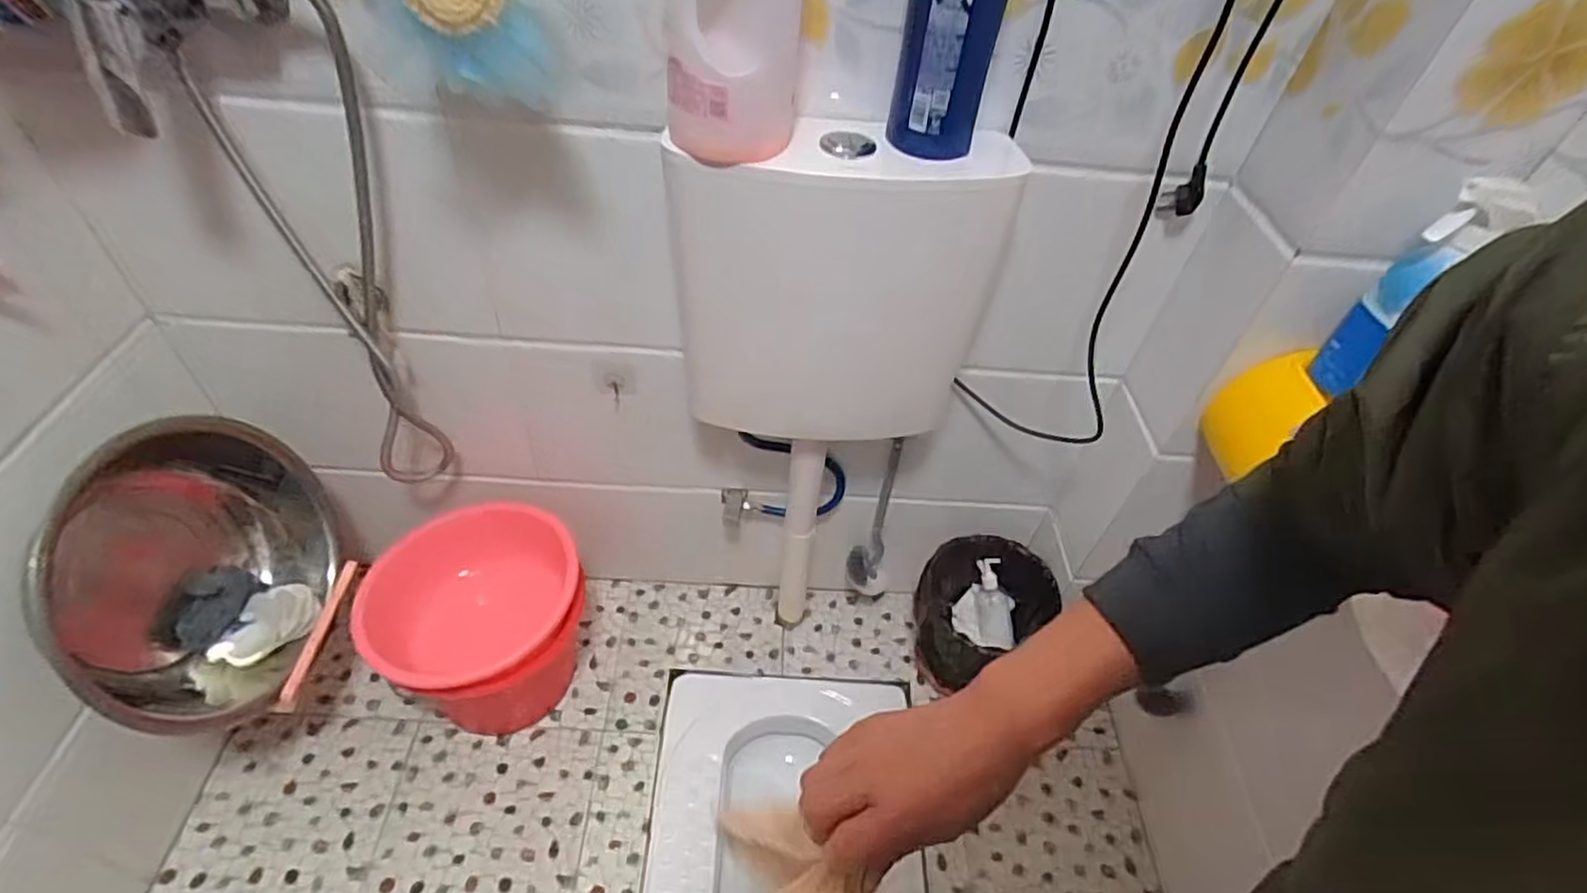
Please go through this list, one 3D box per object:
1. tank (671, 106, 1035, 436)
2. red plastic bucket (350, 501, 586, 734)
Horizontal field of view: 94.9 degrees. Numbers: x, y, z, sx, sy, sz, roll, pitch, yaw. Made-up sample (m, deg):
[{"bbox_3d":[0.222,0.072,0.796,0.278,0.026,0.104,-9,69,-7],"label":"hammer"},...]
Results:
[{"bbox_3d":[0.051,-0.179,0.872,0.379,0.370,0.133,-2,47,-8],"label":"tank"},{"bbox_3d":[-0.481,0.305,1.170,0.290,0.296,0.289,3,47,-3],"label":"red plastic bucket"}]

